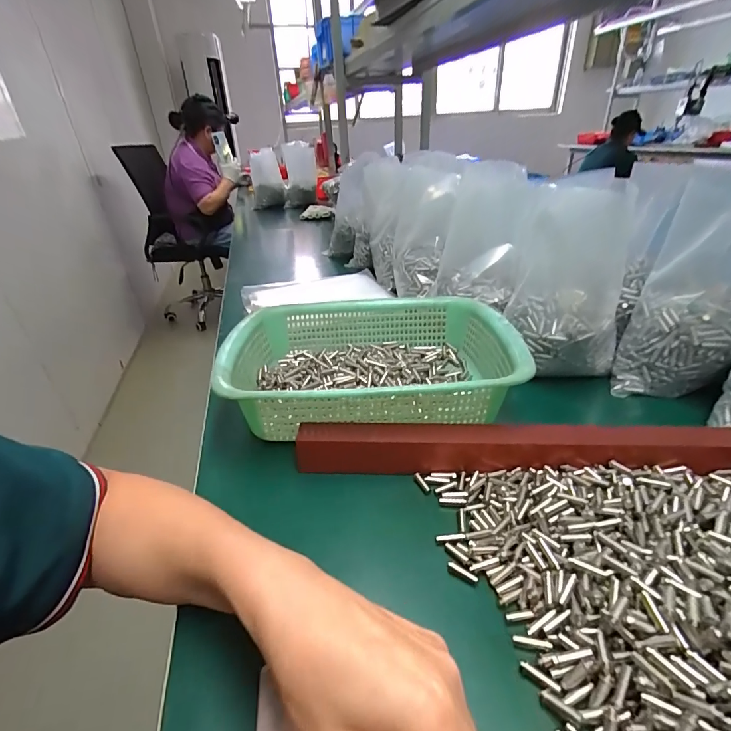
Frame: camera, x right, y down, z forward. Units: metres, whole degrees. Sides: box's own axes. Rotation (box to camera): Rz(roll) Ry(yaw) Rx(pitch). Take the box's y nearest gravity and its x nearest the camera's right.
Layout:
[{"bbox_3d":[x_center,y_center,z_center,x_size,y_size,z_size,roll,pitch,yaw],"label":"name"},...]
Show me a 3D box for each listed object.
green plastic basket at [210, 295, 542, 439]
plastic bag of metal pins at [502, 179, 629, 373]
[{"bbox_3d":[0.008,-0.007,0.439,0.285,0.074,0.217,-4,31,-1],"label":"green plastic basket"},{"bbox_3d":[0.236,-0.096,0.462,0.123,0.188,0.121,13,35,25],"label":"plastic bag of metal pins"}]

